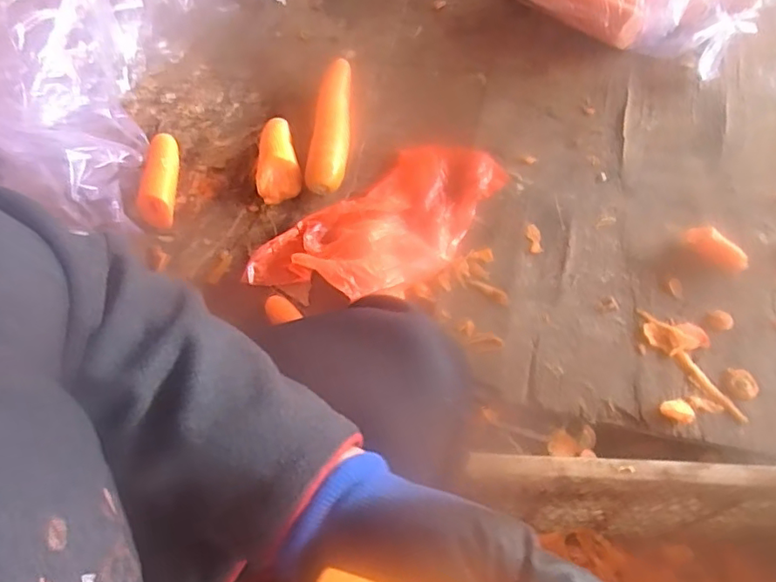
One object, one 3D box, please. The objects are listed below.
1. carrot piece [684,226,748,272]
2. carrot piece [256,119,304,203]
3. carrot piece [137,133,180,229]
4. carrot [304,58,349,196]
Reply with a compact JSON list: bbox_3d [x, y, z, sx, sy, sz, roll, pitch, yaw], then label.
[{"bbox_3d":[0.313,-0.041,0.550,0.026,0.015,0.059,-38,63,-17],"label":"carrot piece"},{"bbox_3d":[-0.125,-0.146,0.638,0.047,0.035,0.103,-15,59,-4],"label":"carrot piece"},{"bbox_3d":[-0.254,-0.129,0.650,0.037,0.032,0.116,-4,58,2],"label":"carrot piece"},{"bbox_3d":[-0.063,-0.198,0.663,0.044,0.048,0.199,0,59,5],"label":"carrot"}]

